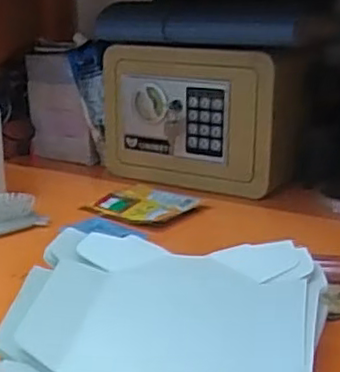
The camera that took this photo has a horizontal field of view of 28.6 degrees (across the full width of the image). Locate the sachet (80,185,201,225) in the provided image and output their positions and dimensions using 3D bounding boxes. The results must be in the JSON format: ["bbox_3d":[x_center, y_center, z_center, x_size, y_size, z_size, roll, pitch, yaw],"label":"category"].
[{"bbox_3d":[-0.031,0.023,0.748,0.103,0.021,0.079,14,21,39],"label":"sachet"}]

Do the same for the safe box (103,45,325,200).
[{"bbox_3d":[0.053,-0.094,0.856,0.242,0.165,0.147,12,20,36],"label":"safe box"}]

